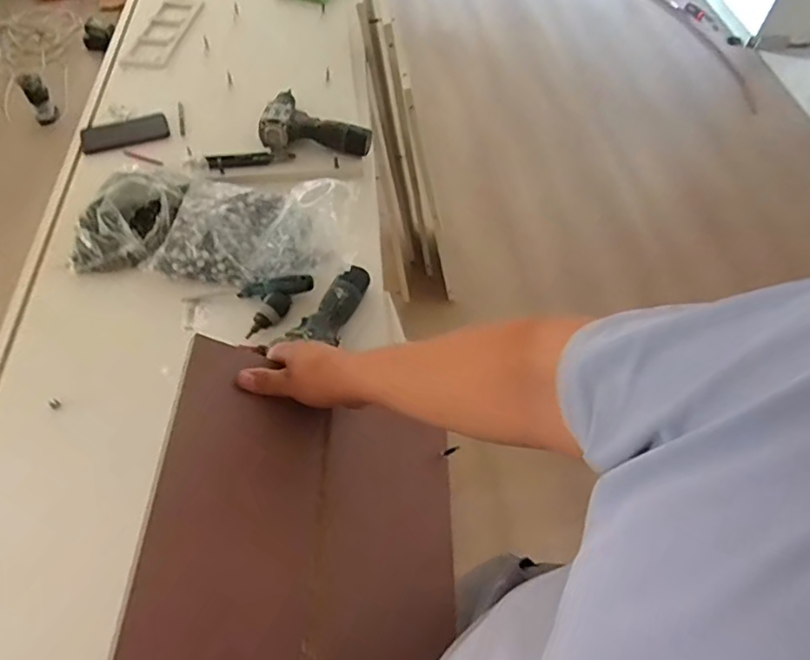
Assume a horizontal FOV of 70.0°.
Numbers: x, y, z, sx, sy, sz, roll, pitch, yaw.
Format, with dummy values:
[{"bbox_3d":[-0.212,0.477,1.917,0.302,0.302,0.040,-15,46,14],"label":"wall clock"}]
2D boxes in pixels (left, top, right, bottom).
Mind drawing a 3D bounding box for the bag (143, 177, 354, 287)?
[{"bbox_3d":[-0.238,-0.172,0.947,0.307,0.095,0.210,10,55,5],"label":"bag"}]

